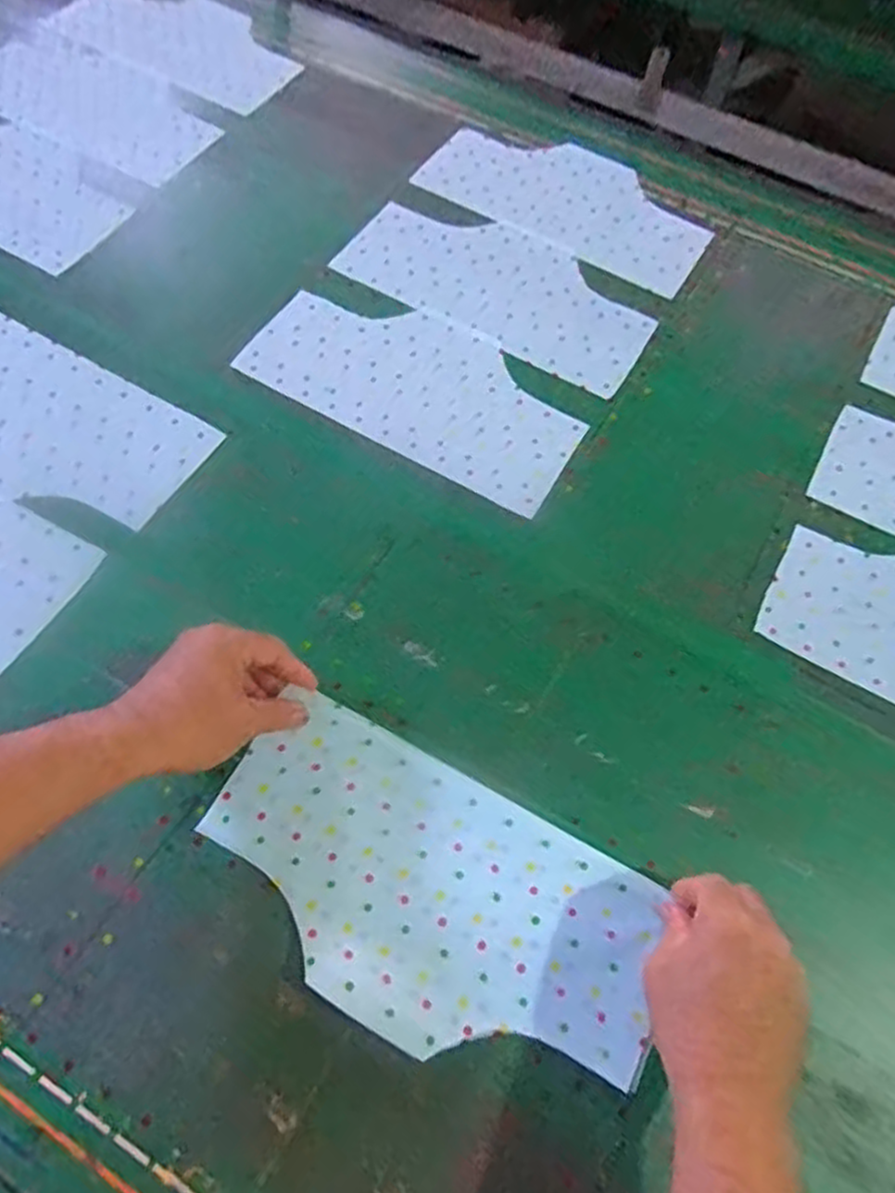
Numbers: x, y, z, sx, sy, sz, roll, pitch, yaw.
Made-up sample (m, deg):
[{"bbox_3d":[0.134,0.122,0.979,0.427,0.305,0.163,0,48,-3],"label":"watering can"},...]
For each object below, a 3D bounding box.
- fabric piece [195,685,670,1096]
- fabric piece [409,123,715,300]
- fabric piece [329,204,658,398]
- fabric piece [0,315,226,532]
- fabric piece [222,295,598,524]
[{"bbox_3d":[-0.013,0.201,0.503,0.314,0.011,0.164,27,64,11],"label":"fabric piece"},{"bbox_3d":[0.137,-0.450,0.833,0.323,0.004,0.161,32,66,13],"label":"fabric piece"},{"bbox_3d":[0.055,-0.324,0.766,0.319,0.005,0.155,29,65,11],"label":"fabric piece"},{"bbox_3d":[-0.382,-0.162,0.664,0.324,0.007,0.162,29,65,11],"label":"fabric piece"},{"bbox_3d":[-0.028,-0.202,0.705,0.321,0.005,0.157,29,66,12],"label":"fabric piece"}]

